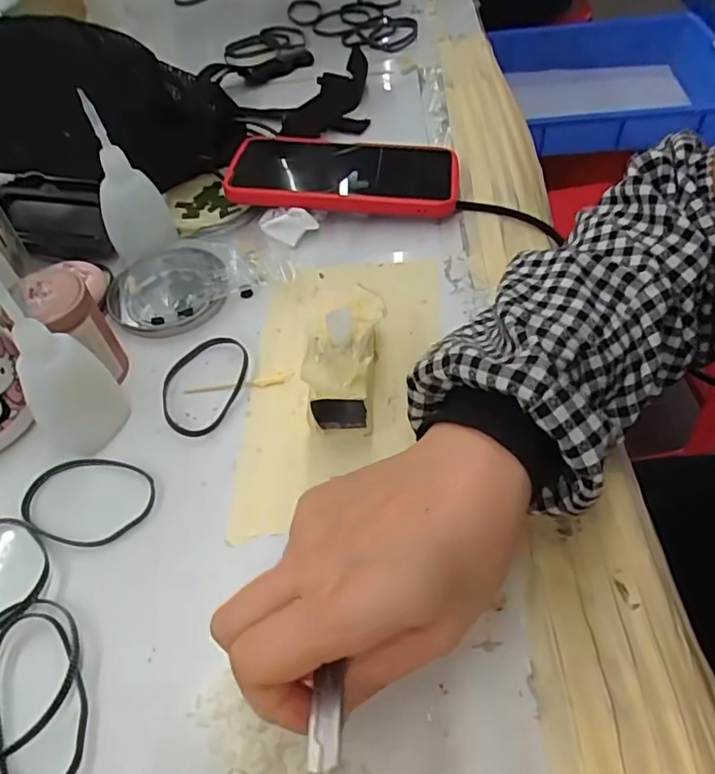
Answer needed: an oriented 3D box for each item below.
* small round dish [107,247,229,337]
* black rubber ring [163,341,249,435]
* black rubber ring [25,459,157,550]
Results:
[{"bbox_3d":[-0.128,-0.068,0.405,0.077,0.008,0.080,-3,51,3],"label":"small round dish"},{"bbox_3d":[-0.092,-0.001,0.351,0.047,0.005,0.070,1,51,6],"label":"black rubber ring"},{"bbox_3d":[-0.139,0.057,0.307,0.069,0.004,0.049,10,53,13],"label":"black rubber ring"}]

